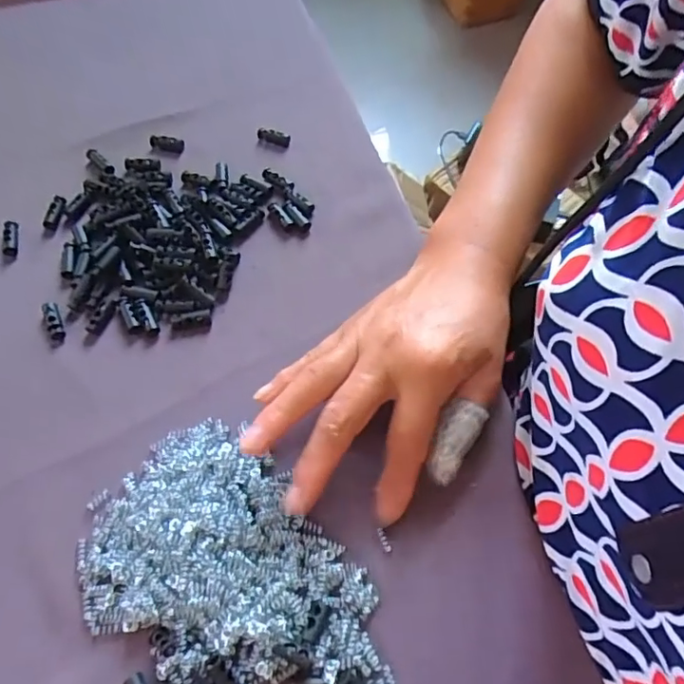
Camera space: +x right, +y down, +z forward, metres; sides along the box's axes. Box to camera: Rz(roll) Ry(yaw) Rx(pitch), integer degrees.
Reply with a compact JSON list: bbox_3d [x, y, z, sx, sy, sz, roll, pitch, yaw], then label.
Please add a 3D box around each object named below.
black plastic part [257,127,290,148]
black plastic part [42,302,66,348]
[{"bbox_3d":[-0.052,-0.157,0.427,0.026,0.007,0.009,27,66,12],"label":"black plastic part"},{"bbox_3d":[-0.180,-0.013,0.350,0.012,0.009,0.030,-23,66,-11],"label":"black plastic part"}]

